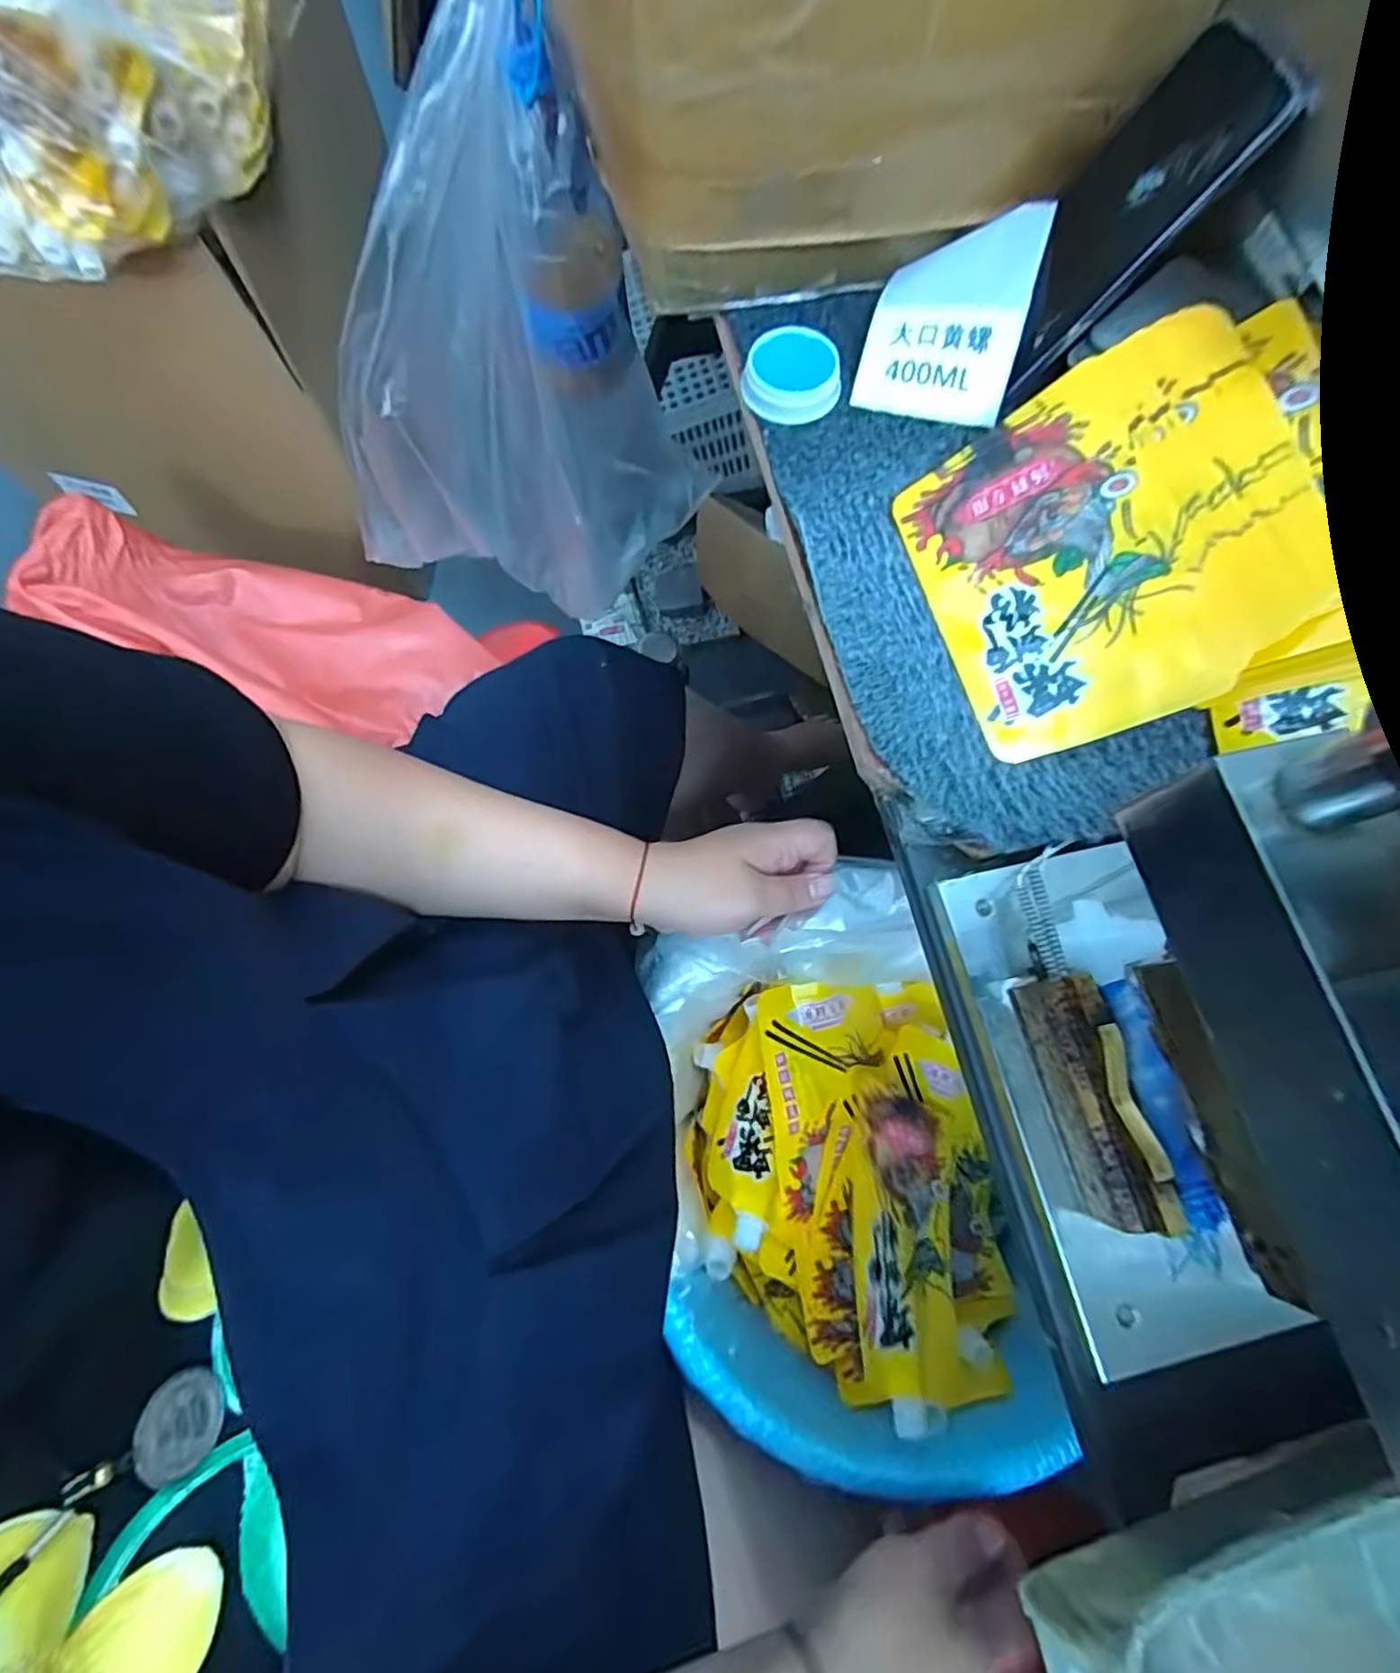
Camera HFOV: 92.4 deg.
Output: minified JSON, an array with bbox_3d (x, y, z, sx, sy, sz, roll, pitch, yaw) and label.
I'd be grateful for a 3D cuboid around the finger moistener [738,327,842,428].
[{"bbox_3d":[0.059,-0.293,0.427,0.060,0.018,0.058,0,73,-1],"label":"finger moistener"}]

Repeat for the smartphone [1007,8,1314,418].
[{"bbox_3d":[0.227,-0.342,0.375,0.015,0.150,0.077,-4,67,-37],"label":"smartphone"}]

